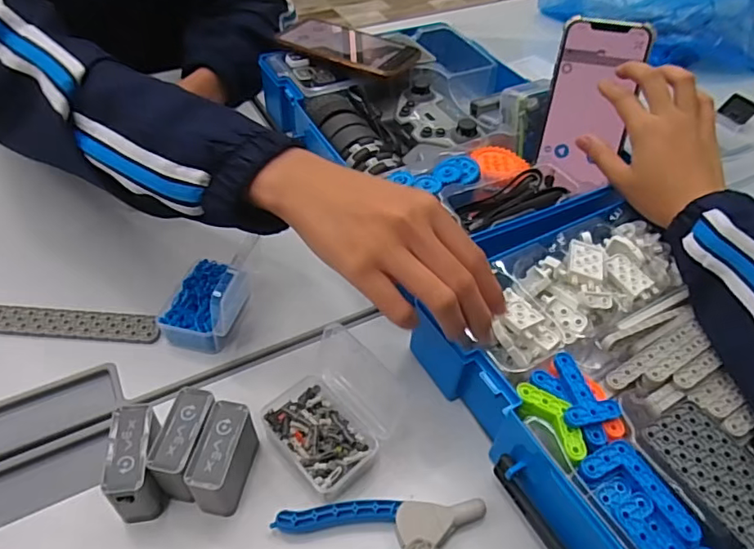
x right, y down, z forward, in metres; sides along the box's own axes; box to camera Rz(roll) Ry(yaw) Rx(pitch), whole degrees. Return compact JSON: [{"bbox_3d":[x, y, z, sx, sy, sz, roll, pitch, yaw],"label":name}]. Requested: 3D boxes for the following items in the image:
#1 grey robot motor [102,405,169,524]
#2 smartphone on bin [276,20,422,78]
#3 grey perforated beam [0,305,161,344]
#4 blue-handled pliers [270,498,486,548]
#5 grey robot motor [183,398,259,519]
[{"bbox_3d":[-0.148,0.122,0.339,0.024,0.055,0.062,-5,49,-8],"label":"grey robot motor"},{"bbox_3d":[-0.035,-0.259,0.614,0.151,0.012,0.079,24,51,16],"label":"smartphone on bin"},{"bbox_3d":[-0.276,0.038,0.435,0.197,0.005,0.027,5,49,0],"label":"grey perforated beam"},{"bbox_3d":[0.007,0.166,0.335,0.128,0.016,0.070,-14,51,-15],"label":"blue-handled pliers"},{"bbox_3d":[-0.098,0.121,0.345,0.024,0.052,0.061,10,49,5],"label":"grey robot motor"}]

